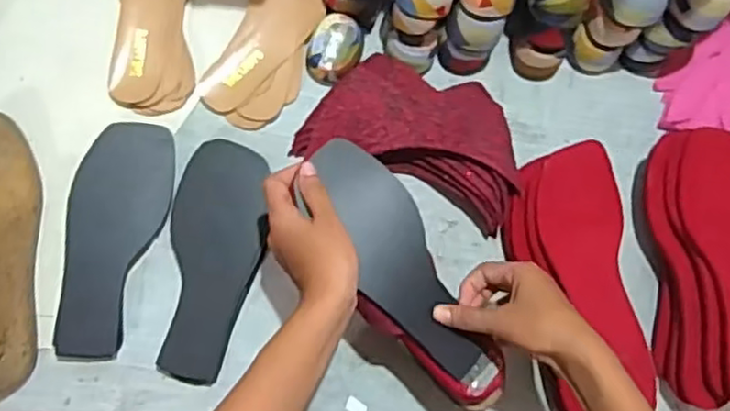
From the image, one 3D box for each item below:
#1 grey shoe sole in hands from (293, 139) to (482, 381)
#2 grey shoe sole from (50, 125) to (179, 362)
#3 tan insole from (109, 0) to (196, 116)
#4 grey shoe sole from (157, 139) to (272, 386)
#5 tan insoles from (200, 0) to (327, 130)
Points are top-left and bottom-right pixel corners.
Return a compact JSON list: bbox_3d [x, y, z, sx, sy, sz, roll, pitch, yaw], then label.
[{"bbox_3d":[0.024,0.041,0.546,0.063,0.012,0.205,-28,89,-8],"label":"grey shoe sole in hands"},{"bbox_3d":[-0.226,0.031,0.613,0.080,0.019,0.211,7,81,-4],"label":"grey shoe sole"},{"bbox_3d":[-0.200,-0.179,0.652,0.084,0.013,0.178,8,81,-4],"label":"tan insole"},{"bbox_3d":[-0.135,0.049,0.620,0.080,0.013,0.214,4,81,-4],"label":"grey shoe sole"},{"bbox_3d":[-0.096,-0.167,0.669,0.090,0.012,0.181,14,81,-2],"label":"tan insoles"}]

